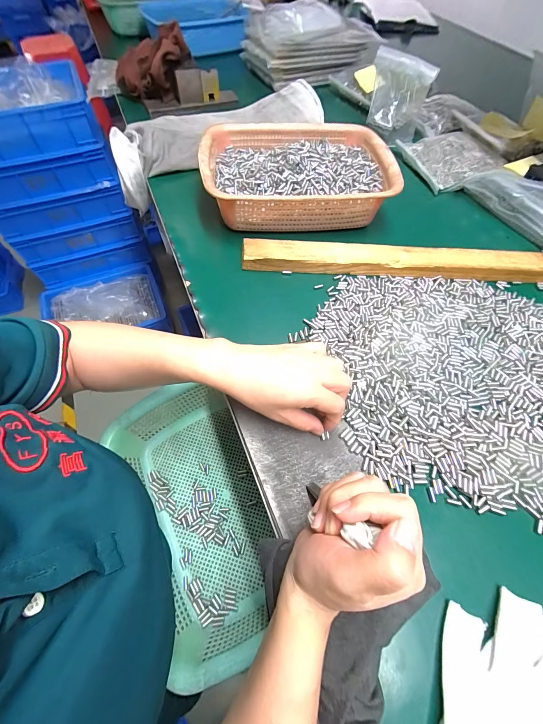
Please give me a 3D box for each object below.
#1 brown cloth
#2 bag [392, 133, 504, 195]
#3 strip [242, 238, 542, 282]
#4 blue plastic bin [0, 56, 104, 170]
[{"bbox_3d":[-0.257,-0.628,0.628,0.177,0.063,0.105,2,95,28],"label":"brown cloth"},{"bbox_3d":[0.352,-0.390,0.555,0.166,0.032,0.147,-16,63,-8],"label":"bag"},{"bbox_3d":[0.175,-0.148,0.410,0.427,0.021,0.043,1,62,1],"label":"strip"},{"bbox_3d":[-0.682,-0.645,0.759,0.387,0.126,0.245,-24,64,-12],"label":"blue plastic bin"}]

